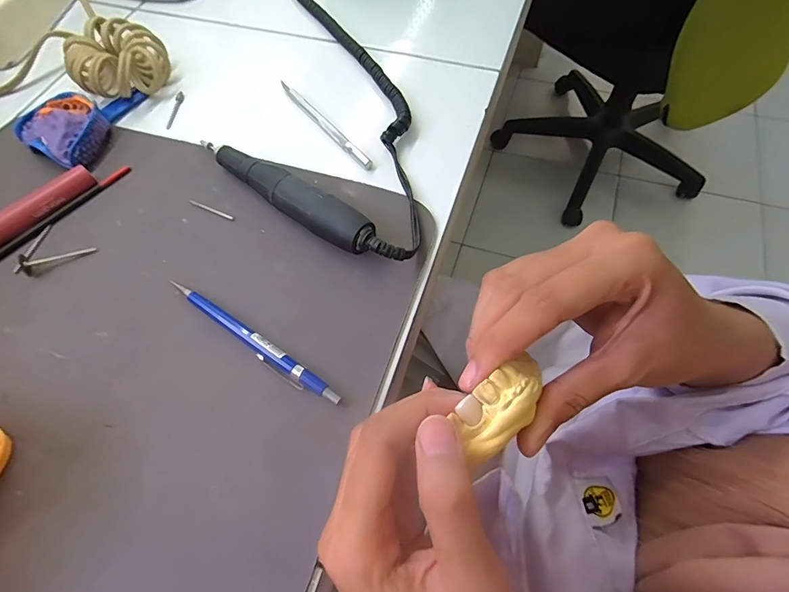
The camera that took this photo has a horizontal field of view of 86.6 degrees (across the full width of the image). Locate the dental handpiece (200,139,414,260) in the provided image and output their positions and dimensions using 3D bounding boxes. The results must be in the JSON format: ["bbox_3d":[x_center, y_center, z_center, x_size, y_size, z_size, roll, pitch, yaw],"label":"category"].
[{"bbox_3d":[-0.071,-0.069,0.291,0.184,0.028,0.024,32,68,19],"label":"dental handpiece"}]

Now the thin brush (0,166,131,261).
[{"bbox_3d":[-0.267,-0.043,0.303,0.009,0.004,0.169,36,70,20],"label":"thin brush"}]

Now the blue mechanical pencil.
[{"bbox_3d":[-0.087,0.026,0.255,0.131,0.010,0.013,33,69,19],"label":"blue mechanical pencil"}]

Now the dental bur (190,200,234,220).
[{"bbox_3d":[-0.135,-0.064,0.309,0.040,0.004,0.004,22,66,15],"label":"dental bur"}]

